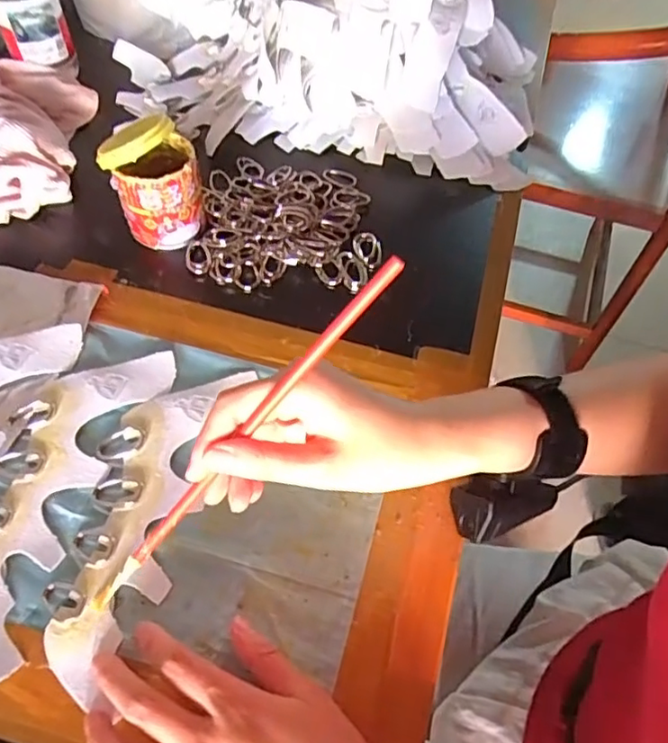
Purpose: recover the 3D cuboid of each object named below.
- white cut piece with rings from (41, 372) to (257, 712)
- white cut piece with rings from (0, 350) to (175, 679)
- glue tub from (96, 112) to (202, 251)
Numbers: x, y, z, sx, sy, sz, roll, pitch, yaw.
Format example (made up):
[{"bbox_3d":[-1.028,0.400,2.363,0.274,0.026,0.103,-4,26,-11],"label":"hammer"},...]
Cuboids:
[{"bbox_3d":[-0.122,0.084,0.367,0.070,0.007,0.200,12,58,4],"label":"white cut piece with rings"},{"bbox_3d":[-0.181,0.068,0.374,0.078,0.005,0.212,14,57,6],"label":"white cut piece with rings"},{"bbox_3d":[-0.142,-0.151,0.473,0.065,0.082,0.060,2,57,-3],"label":"glue tub"}]

